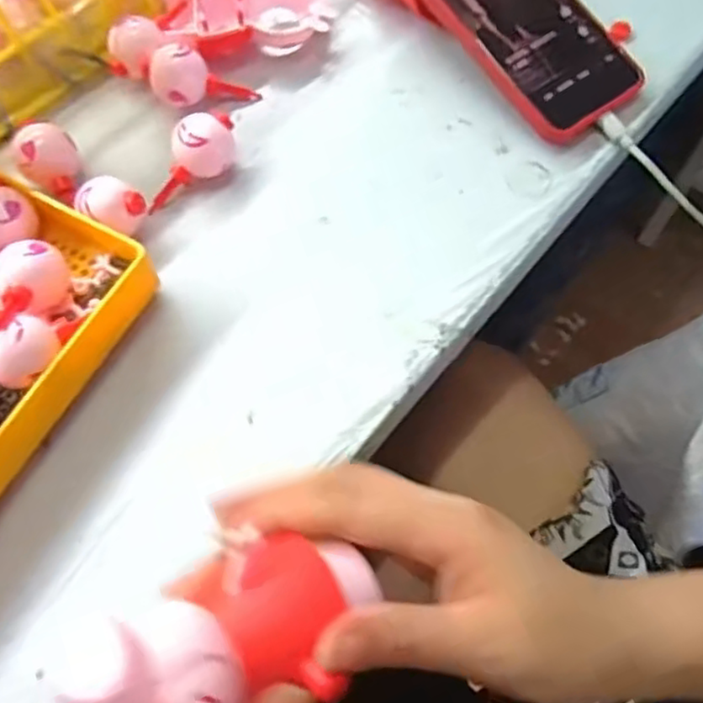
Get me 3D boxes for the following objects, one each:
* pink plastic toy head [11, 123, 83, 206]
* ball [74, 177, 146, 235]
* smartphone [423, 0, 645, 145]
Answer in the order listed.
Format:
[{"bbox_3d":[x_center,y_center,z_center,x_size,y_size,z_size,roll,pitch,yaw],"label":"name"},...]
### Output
[{"bbox_3d":[-0.172,-0.109,0.381,0.026,0.031,0.036,7,68,6],"label":"pink plastic toy head"},{"bbox_3d":[-0.129,-0.076,0.365,0.030,0.031,0.026,21,70,11],"label":"ball"},{"bbox_3d":[0.096,-0.201,0.394,0.079,0.009,0.163,-34,82,-10],"label":"smartphone"}]

